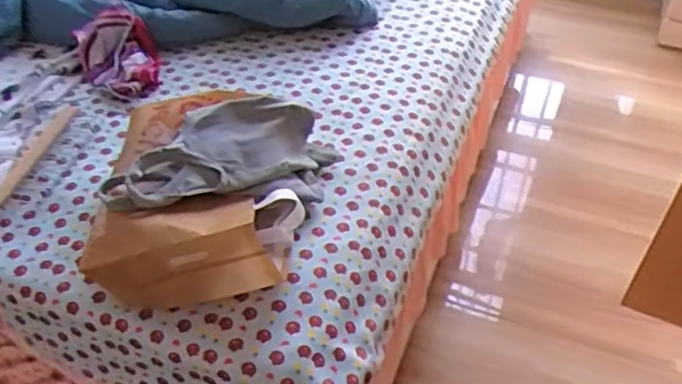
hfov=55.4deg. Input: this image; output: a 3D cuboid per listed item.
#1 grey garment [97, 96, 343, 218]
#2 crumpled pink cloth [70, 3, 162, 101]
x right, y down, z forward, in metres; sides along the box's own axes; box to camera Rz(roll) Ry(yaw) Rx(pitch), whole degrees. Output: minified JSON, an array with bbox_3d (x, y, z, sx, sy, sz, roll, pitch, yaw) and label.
[{"bbox_3d":[-0.166,-0.058,1.044,0.420,0.128,0.168,-17,44,-40],"label":"grey garment"},{"bbox_3d":[-0.477,-0.298,1.398,0.160,0.086,0.220,-19,48,-19],"label":"crumpled pink cloth"}]

